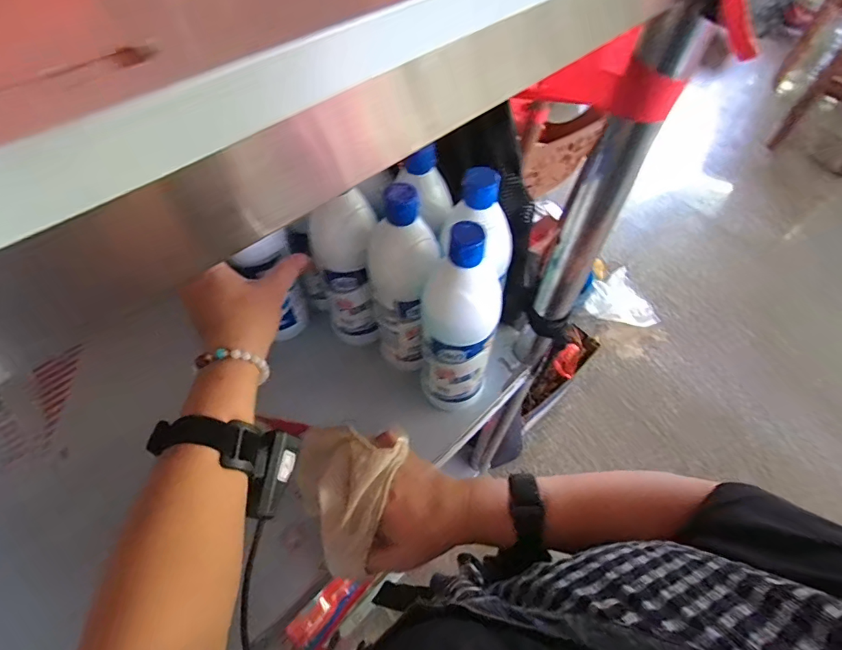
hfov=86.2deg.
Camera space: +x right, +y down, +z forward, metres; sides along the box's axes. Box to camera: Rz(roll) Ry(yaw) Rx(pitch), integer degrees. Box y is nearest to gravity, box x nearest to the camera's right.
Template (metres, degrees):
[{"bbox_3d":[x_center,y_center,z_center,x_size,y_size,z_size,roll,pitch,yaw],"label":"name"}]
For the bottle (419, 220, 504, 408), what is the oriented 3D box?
[{"bbox_3d":[0.035,0.003,0.412,0.073,0.220,0.067,2,57,-2],"label":"bottle"}]

